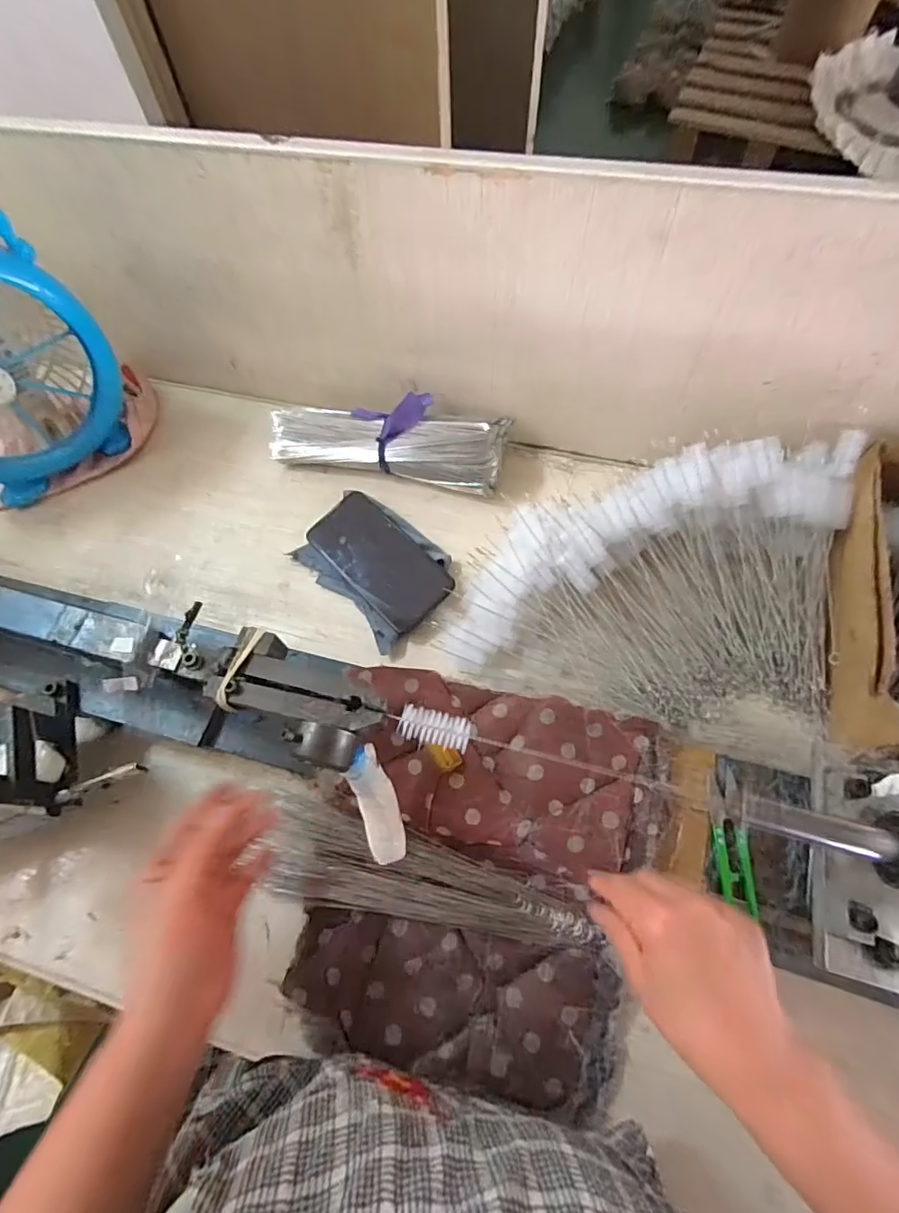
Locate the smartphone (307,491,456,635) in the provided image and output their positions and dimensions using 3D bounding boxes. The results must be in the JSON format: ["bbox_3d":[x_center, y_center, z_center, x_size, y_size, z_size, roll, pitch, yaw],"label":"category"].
[{"bbox_3d":[-0.074,-0.051,0.532,0.075,0.013,0.165,-46,70,-2],"label":"smartphone"}]

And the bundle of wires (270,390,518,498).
[{"bbox_3d":[-0.069,-0.186,0.574,0.256,0.070,0.083,11,67,7],"label":"bundle of wires"}]

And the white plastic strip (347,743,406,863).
[{"bbox_3d":[-0.049,0.138,0.359,0.024,0.018,0.095,-15,110,-5],"label":"white plastic strip"}]

